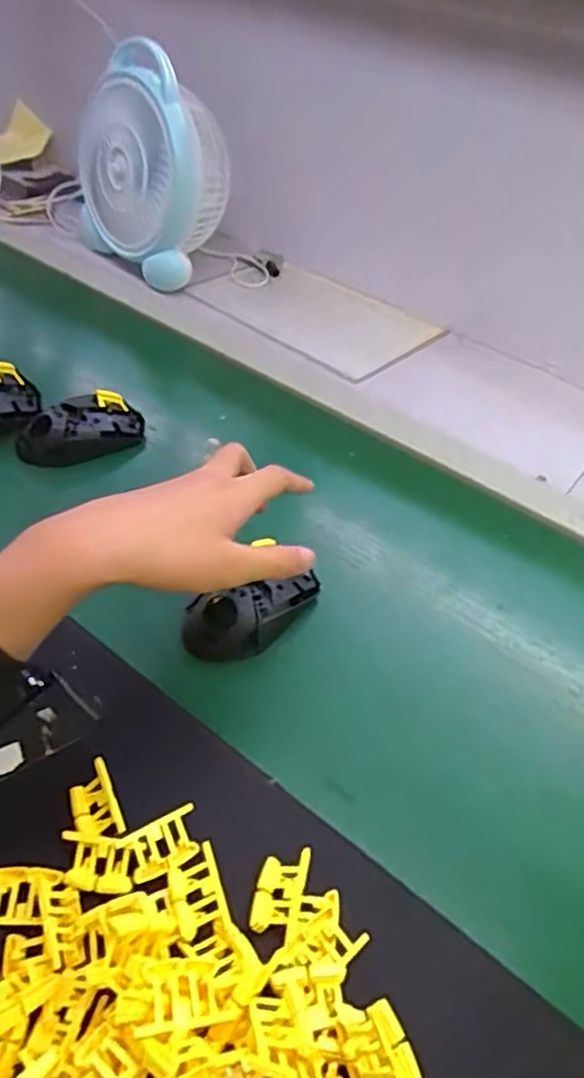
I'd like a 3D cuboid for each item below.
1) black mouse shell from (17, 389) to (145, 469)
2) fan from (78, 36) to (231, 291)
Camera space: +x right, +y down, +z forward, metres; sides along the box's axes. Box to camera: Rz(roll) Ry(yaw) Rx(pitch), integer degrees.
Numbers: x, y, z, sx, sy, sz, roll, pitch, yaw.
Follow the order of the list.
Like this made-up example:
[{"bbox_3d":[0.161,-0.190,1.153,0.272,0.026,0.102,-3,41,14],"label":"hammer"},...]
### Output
[{"bbox_3d":[-0.202,-0.104,0.621,0.116,0.051,0.063,-9,48,-18],"label":"black mouse shell"},{"bbox_3d":[-0.180,-0.463,0.823,0.186,0.237,0.167,-4,46,-15],"label":"fan"}]

